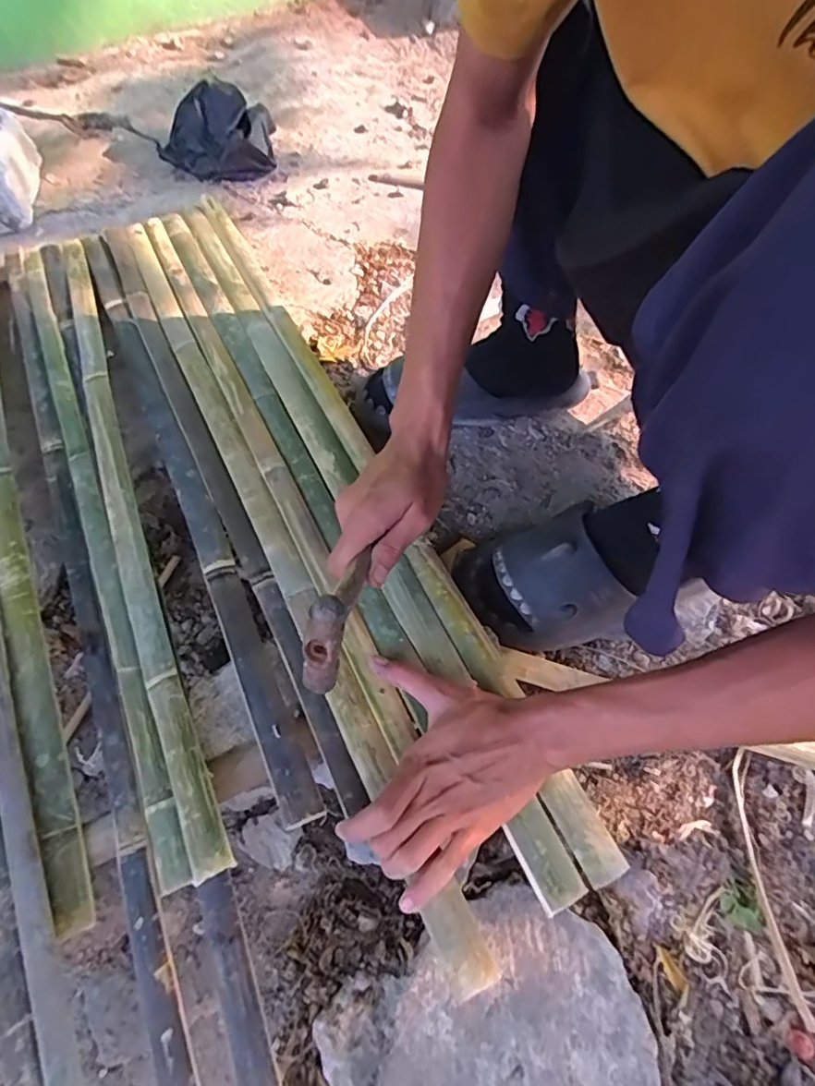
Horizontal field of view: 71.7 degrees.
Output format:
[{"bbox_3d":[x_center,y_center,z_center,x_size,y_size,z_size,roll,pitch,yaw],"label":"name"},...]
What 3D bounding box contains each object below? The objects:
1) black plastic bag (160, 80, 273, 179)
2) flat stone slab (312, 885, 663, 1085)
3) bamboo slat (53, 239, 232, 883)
[{"bbox_3d":[-0.318,-0.683,0.933,0.186,0.091,0.151,-13,61,-15],"label":"black plastic bag"},{"bbox_3d":[0.067,0.364,0.387,0.207,0.030,0.184,-25,64,-18],"label":"flat stone slab"},{"bbox_3d":[-0.315,-0.101,0.597,0.033,0.018,0.848,-20,62,-15],"label":"bamboo slat"}]

